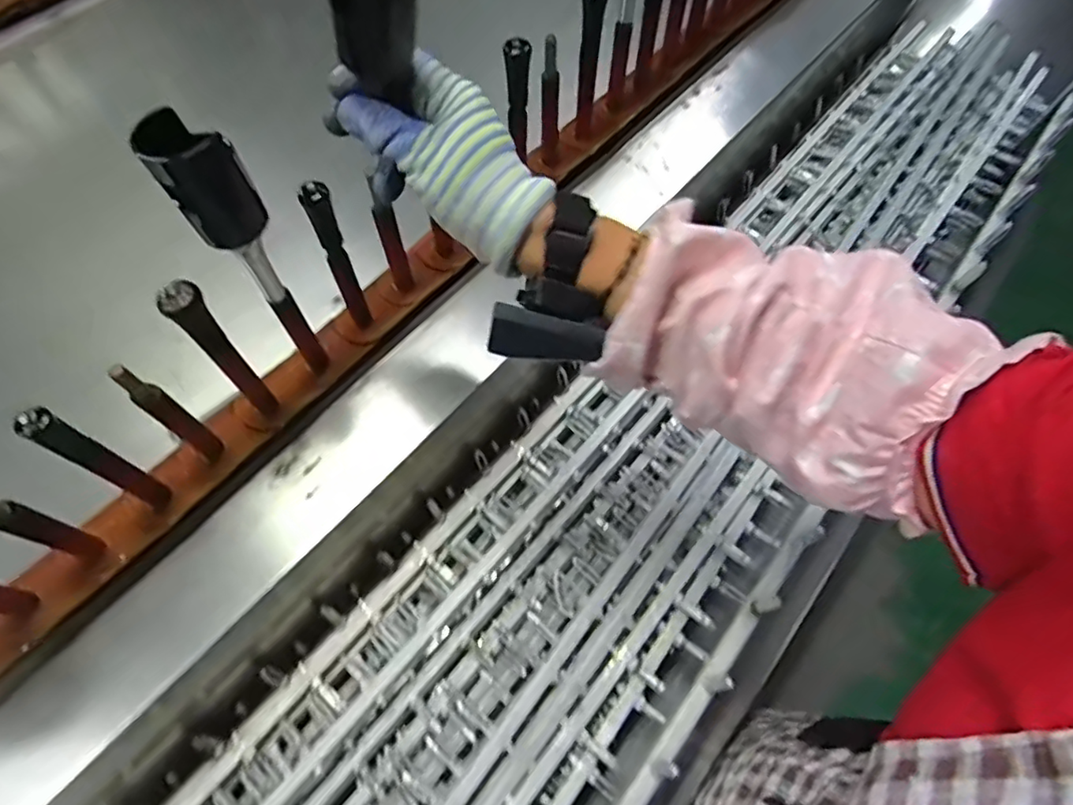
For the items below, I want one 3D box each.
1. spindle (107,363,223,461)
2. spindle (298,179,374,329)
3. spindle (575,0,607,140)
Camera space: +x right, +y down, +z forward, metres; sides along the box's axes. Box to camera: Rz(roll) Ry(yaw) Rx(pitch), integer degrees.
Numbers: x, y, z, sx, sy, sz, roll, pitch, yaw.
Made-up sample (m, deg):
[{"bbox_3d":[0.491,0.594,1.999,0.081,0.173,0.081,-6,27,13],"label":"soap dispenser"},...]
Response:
[{"bbox_3d":[-0.246,0.008,0.410,0.014,0.132,0.017,33,67,16],"label":"spindle"},{"bbox_3d":[-0.147,-0.105,0.457,0.018,0.148,0.012,-16,63,-9],"label":"spindle"},{"bbox_3d":[0.048,-0.311,0.570,0.020,0.144,0.026,1,62,0],"label":"spindle"}]

